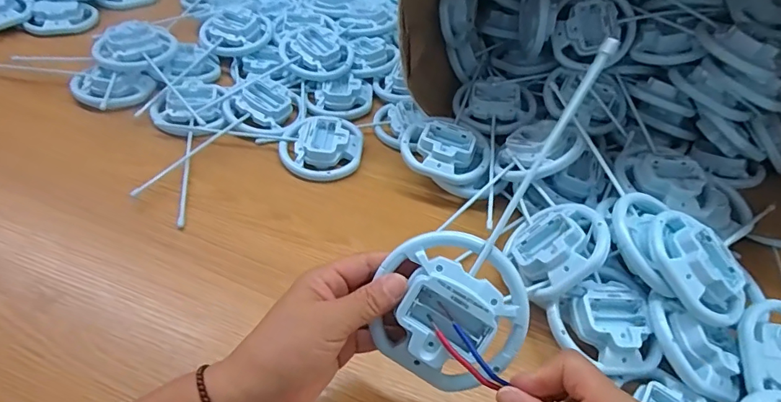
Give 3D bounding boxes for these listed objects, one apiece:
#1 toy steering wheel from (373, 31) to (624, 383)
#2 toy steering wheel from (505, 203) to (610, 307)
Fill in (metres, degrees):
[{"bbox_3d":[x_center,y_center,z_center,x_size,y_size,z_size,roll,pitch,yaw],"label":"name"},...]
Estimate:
[{"bbox_3d":[0.074,0.007,0.313,0.095,0.039,0.244,28,88,21],"label":"toy steering wheel"},{"bbox_3d":[0.155,0.039,0.445,0.036,0.088,0.100,34,26,-36],"label":"toy steering wheel"}]

